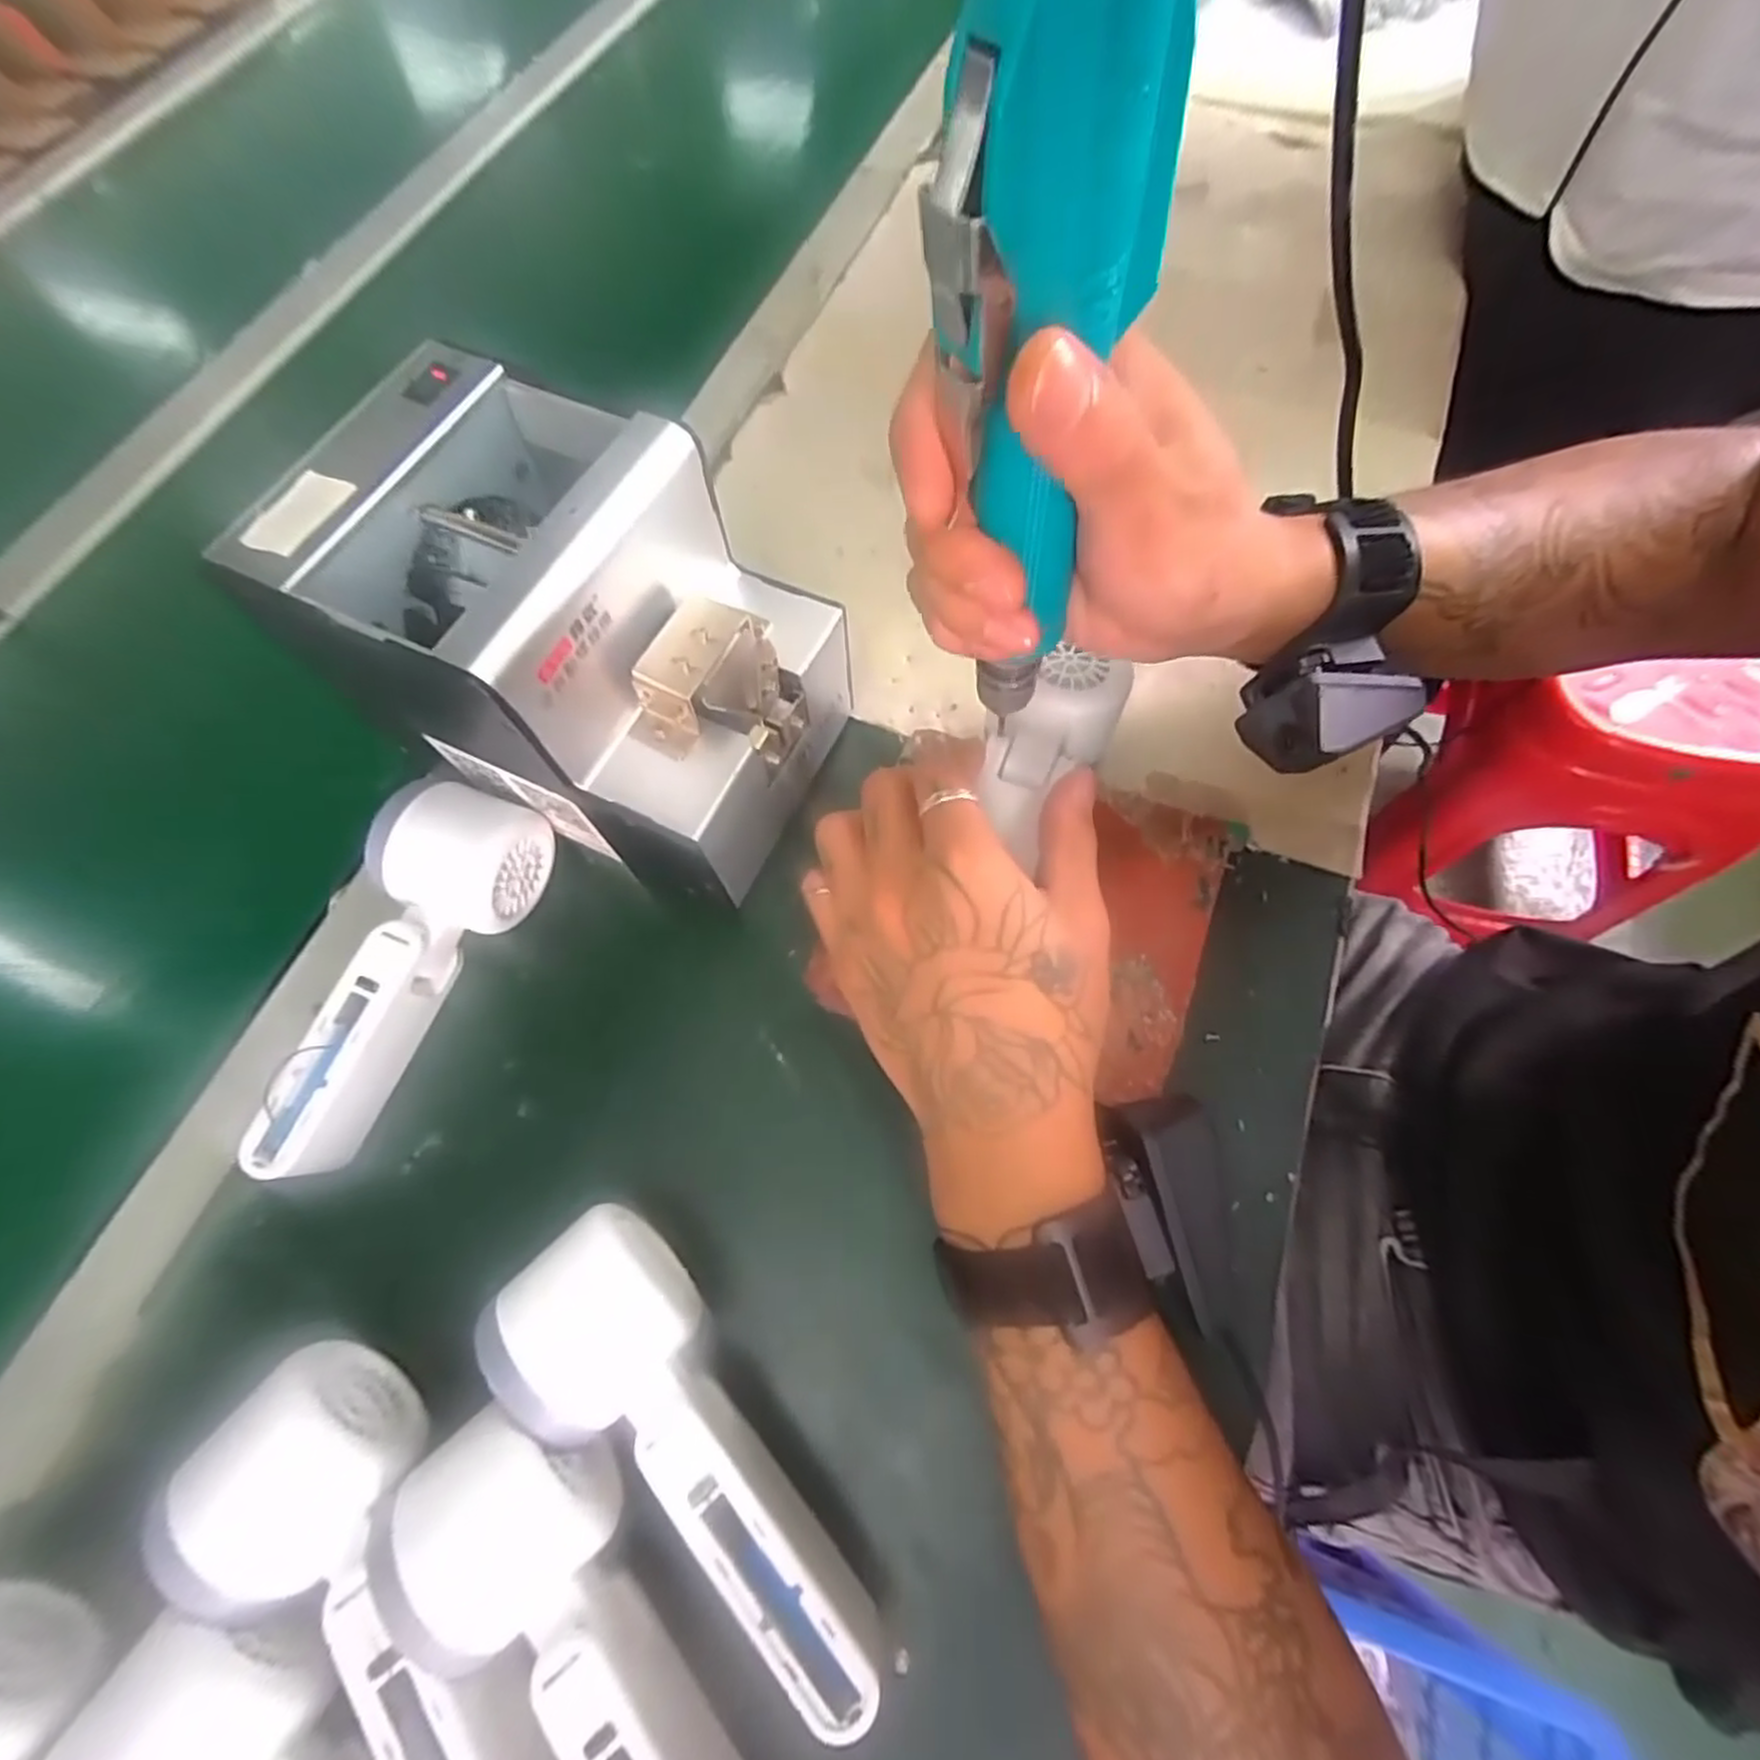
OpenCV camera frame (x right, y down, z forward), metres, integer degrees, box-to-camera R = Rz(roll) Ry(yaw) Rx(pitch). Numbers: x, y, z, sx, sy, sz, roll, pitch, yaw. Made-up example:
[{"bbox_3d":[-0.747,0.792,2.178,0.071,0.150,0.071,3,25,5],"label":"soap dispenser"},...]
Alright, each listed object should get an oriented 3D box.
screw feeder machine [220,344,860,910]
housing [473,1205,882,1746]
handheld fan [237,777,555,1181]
[{"bbox_3d":[-0.116,-0.093,0.316,0.166,0.152,0.119,21,70,12],"label":"screw feeder machine"},{"bbox_3d":[-0.060,0.188,0.252,0.162,0.048,0.058,40,75,18],"label":"housing"},{"bbox_3d":[-0.195,0.040,0.310,0.042,0.067,0.164,18,69,11],"label":"handheld fan"}]

